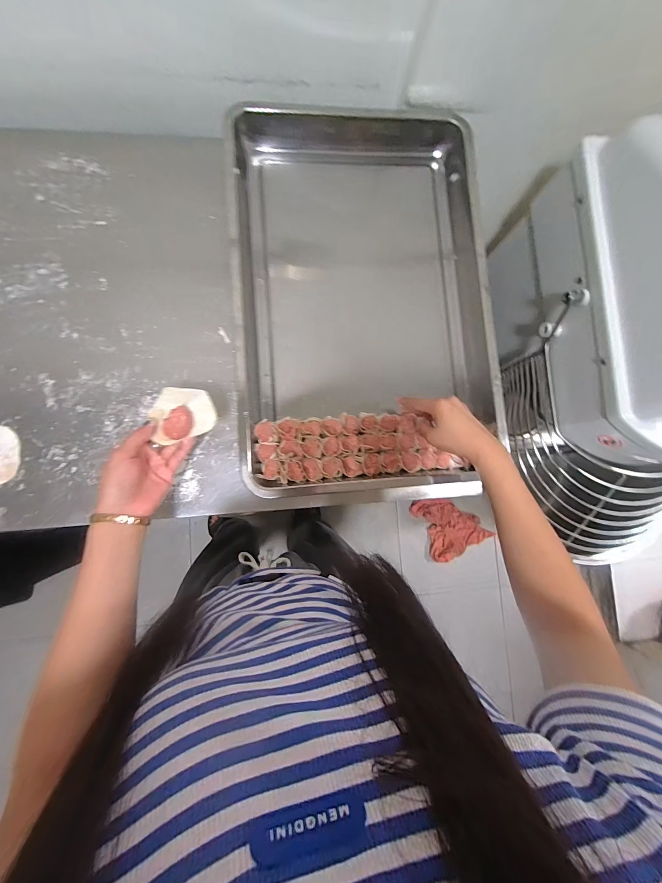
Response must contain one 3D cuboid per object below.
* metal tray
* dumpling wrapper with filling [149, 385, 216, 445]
[{"bbox_3d":[0.049,-0.233,0.519,0.385,0.064,0.602,-3,86,-8],"label":"metal tray"},{"bbox_3d":[-0.185,-0.038,0.410,0.074,0.037,0.069,1,85,-8],"label":"dumpling wrapper with filling"}]

